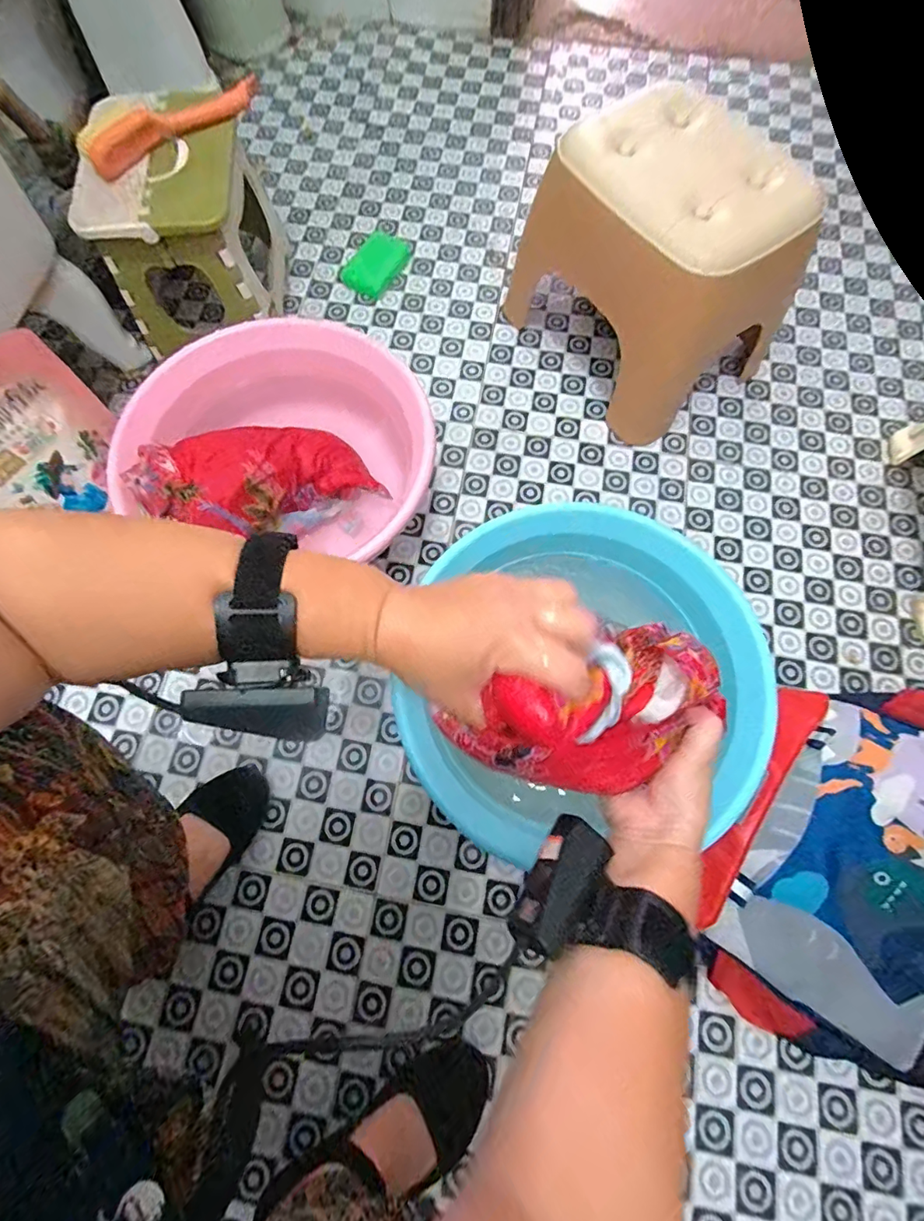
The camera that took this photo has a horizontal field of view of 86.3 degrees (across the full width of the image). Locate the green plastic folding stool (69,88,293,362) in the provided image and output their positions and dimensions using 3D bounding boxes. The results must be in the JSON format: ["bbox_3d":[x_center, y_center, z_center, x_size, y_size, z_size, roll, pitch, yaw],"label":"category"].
[{"bbox_3d":[-0.365,-0.500,0.666,0.197,0.202,0.226,-11,73,-4],"label":"green plastic folding stool"}]

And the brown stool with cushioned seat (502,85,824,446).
[{"bbox_3d":[0.236,-0.420,0.626,0.215,0.235,0.274,-29,75,-9],"label":"brown stool with cushioned seat"}]

